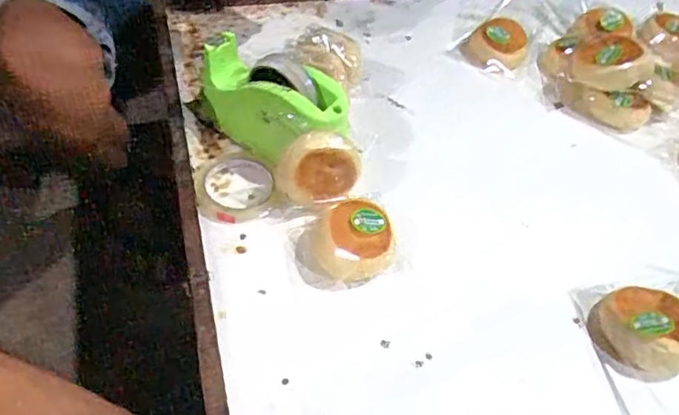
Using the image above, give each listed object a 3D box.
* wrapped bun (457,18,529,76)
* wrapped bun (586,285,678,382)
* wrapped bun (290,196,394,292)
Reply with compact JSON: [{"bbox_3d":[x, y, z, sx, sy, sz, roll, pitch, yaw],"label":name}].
[{"bbox_3d":[0.240,-0.248,0.863,0.098,0.041,0.082,19,52,9],"label":"wrapped bun"},{"bbox_3d":[0.307,0.119,0.567,0.097,0.048,0.091,3,51,-4],"label":"wrapped bun"},{"bbox_3d":[0.006,0.037,0.600,0.105,0.047,0.087,-3,52,-9],"label":"wrapped bun"}]

